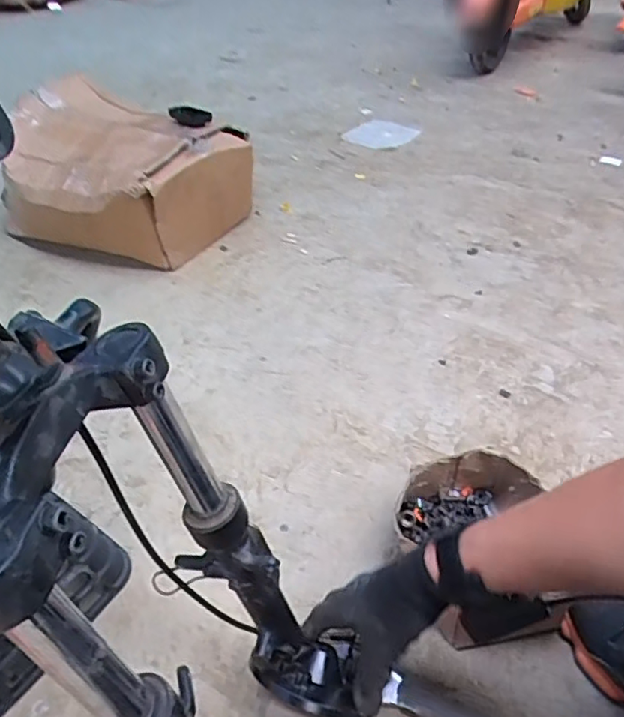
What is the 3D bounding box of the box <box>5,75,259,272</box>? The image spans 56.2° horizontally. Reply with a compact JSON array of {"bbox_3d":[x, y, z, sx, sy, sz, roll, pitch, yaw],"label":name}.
[{"bbox_3d":[-0.437,-0.404,1.297,0.480,0.246,0.389,20,44,21],"label":"box"}]

